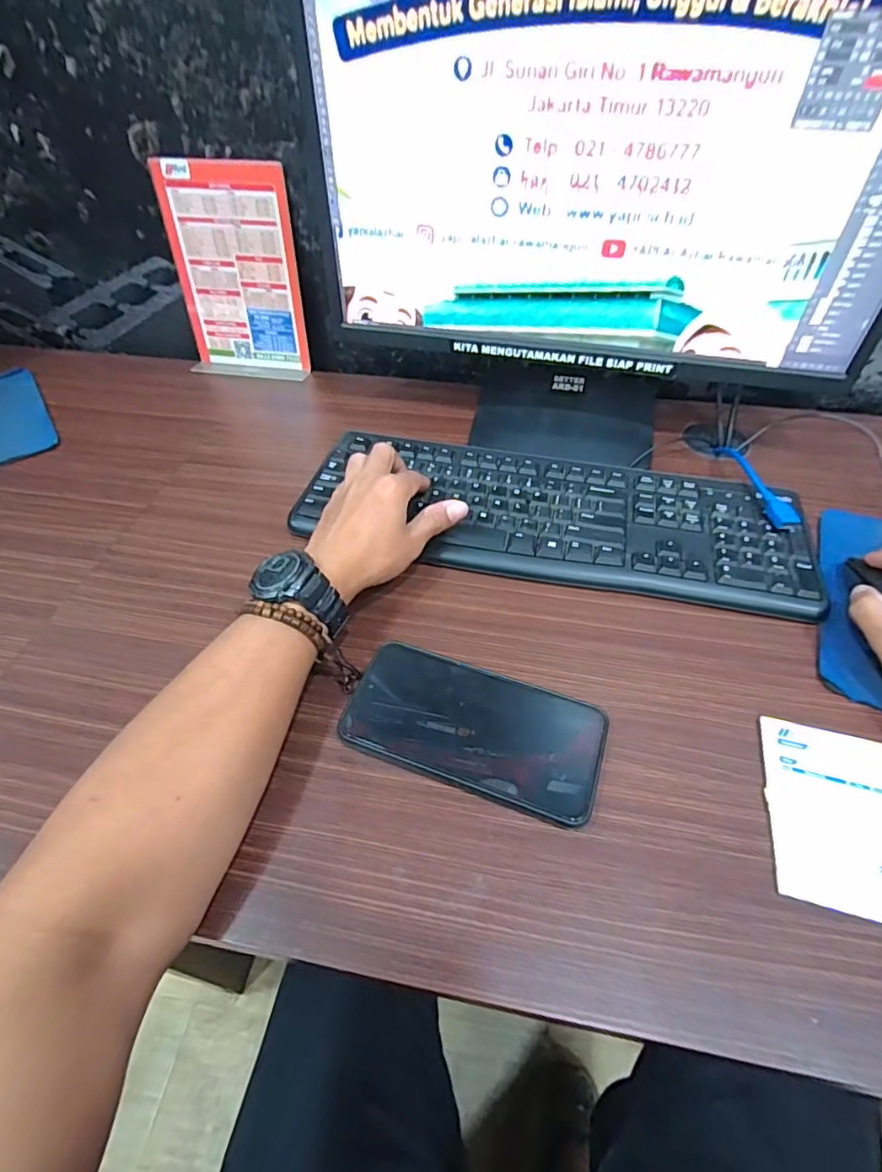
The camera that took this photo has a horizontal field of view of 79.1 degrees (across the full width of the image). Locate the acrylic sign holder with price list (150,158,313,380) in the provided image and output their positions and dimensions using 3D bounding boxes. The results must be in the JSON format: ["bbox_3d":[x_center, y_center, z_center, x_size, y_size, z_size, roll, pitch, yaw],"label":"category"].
[{"bbox_3d":[-0.241,-0.356,0.624,0.151,0.208,0.049,8,48,7],"label":"acrylic sign holder with price list"}]

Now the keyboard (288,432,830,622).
[{"bbox_3d":[0.095,-0.063,0.478,0.428,0.023,0.150,13,49,12],"label":"keyboard"}]

